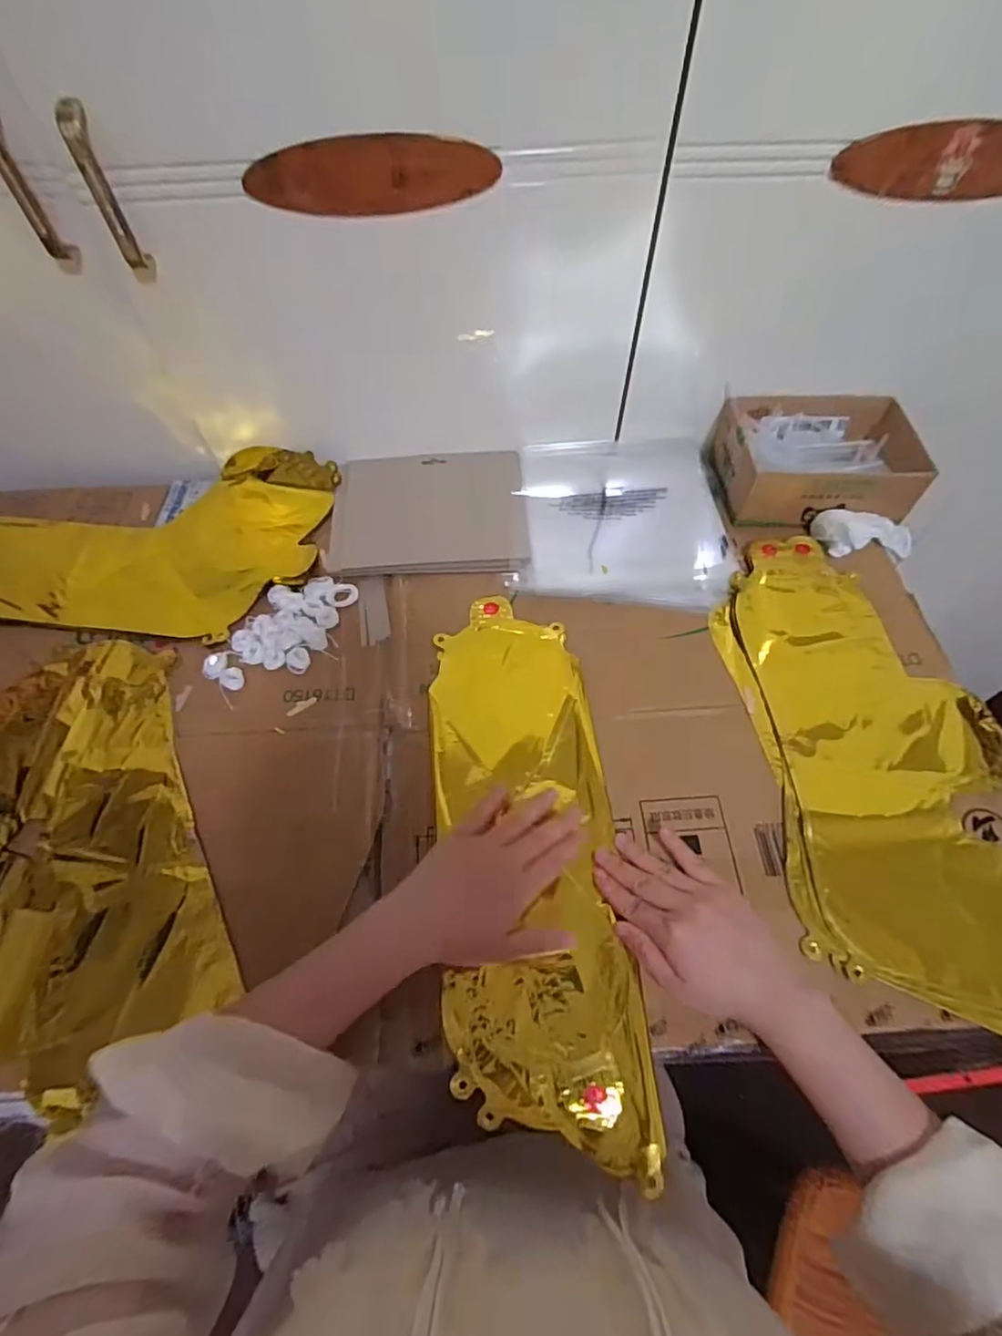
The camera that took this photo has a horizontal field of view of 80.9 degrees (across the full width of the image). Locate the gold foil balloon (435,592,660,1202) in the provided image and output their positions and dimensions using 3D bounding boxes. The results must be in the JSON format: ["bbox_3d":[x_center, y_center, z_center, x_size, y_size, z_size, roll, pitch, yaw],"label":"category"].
[{"bbox_3d":[0.019,0.128,0.465,0.135,0.014,0.425,-6,62,-4],"label":"gold foil balloon"}]

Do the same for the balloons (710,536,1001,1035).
[{"bbox_3d":[0.315,0.067,0.488,0.210,0.014,0.425,-6,60,-3],"label":"balloons"}]

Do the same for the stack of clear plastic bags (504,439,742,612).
[{"bbox_3d":[0.126,-0.164,0.619,0.215,0.013,0.223,6,60,4],"label":"stack of clear plastic bags"}]

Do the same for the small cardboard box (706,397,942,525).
[{"bbox_3d":[0.336,-0.229,0.631,0.192,0.057,0.144,2,60,1],"label":"small cardboard box"}]

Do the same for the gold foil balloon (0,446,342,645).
[{"bbox_3d":[-0.395,-0.146,0.621,0.406,0.029,0.246,7,60,5],"label":"gold foil balloon"}]

